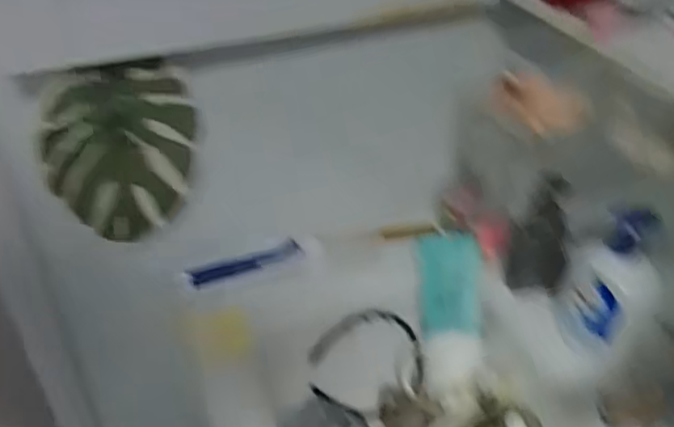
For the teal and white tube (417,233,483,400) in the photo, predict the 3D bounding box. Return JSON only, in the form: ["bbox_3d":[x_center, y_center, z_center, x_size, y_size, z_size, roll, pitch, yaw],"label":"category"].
[{"bbox_3d":[0.136,0.120,0.752,0.068,0.032,0.194,1,78,-2],"label":"teal and white tube"}]

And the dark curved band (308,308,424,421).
[{"bbox_3d":[0.035,0.179,0.747,0.140,0.113,0.022,-33,4,-10],"label":"dark curved band"}]

